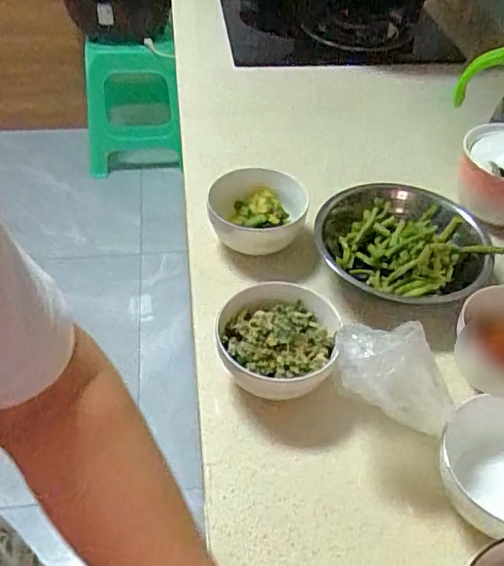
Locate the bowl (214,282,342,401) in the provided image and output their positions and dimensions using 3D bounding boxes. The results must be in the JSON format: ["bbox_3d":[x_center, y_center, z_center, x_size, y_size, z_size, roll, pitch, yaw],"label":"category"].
[{"bbox_3d":[0.021,0.058,0.520,0.104,0.056,0.106,2,46,-2],"label":"bowl"}]

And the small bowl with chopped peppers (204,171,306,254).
[{"bbox_3d":[0.002,-0.079,0.640,0.112,0.054,0.103,2,46,-2],"label":"small bowl with chopped peppers"}]

